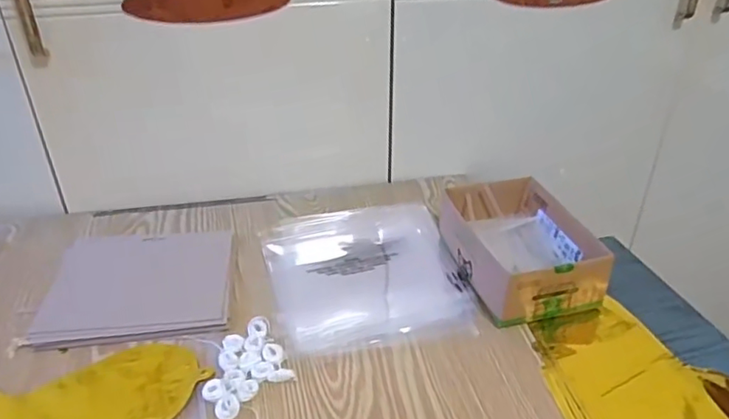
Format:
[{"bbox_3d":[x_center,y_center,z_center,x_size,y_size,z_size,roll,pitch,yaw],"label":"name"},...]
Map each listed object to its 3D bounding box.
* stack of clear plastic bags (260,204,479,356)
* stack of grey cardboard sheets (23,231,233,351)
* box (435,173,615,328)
[{"bbox_3d":[0.000,0.070,0.666,0.215,0.012,0.239,-5,31,-10],"label":"stack of clear plastic bags"},{"bbox_3d":[-0.250,0.077,0.634,0.192,0.018,0.163,-4,31,-8],"label":"stack of grey cardboard sheets"},{"bbox_3d":[0.173,0.042,0.649,0.124,0.075,0.179,-8,32,-15],"label":"box"}]

